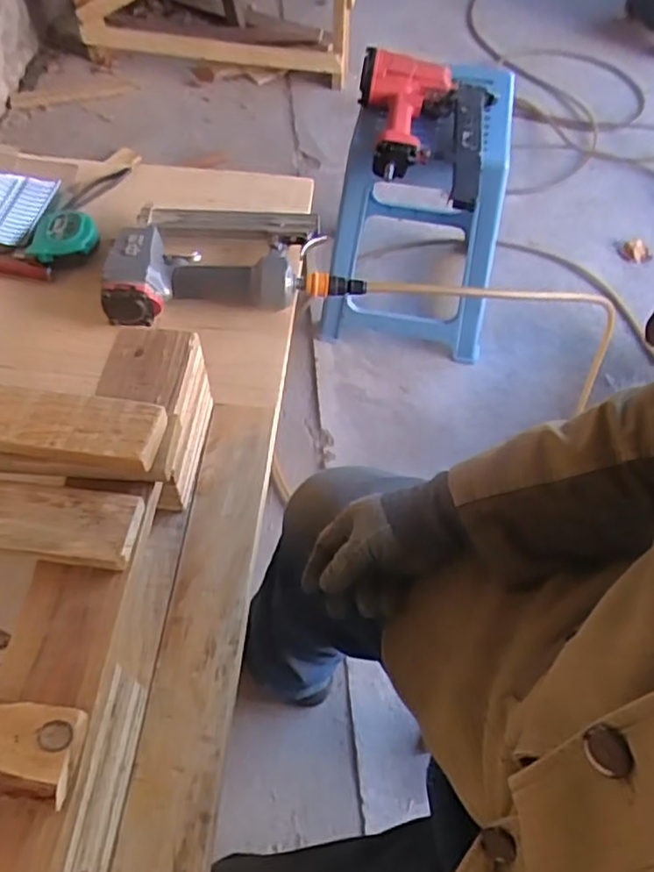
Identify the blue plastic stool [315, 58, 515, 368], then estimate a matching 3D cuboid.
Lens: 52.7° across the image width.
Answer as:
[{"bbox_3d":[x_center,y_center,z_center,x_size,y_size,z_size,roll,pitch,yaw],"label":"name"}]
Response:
[{"bbox_3d":[0.187,-0.464,1.371,0.347,0.491,0.382,8,58,5],"label":"blue plastic stool"}]

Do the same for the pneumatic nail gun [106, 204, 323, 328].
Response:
[{"bbox_3d":[-0.118,-0.190,0.713,0.210,0.060,0.153,0,58,0],"label":"pneumatic nail gun"}]

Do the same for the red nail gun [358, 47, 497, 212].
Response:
[{"bbox_3d":[0.155,-0.526,1.114,0.235,0.120,0.275,12,59,7],"label":"red nail gun"}]

